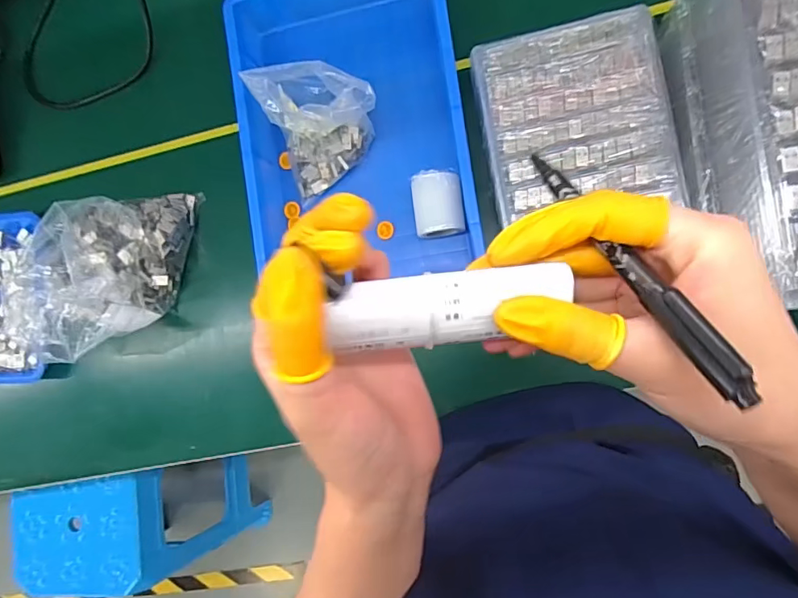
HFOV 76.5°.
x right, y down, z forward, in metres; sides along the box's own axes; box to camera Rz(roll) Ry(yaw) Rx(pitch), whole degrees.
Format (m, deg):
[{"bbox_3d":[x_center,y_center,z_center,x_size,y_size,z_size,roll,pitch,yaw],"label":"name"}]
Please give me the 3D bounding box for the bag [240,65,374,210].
[{"bbox_3d":[-0.077,-0.182,0.534,0.114,0.099,0.106,-14,86,9],"label":"bag"}]

